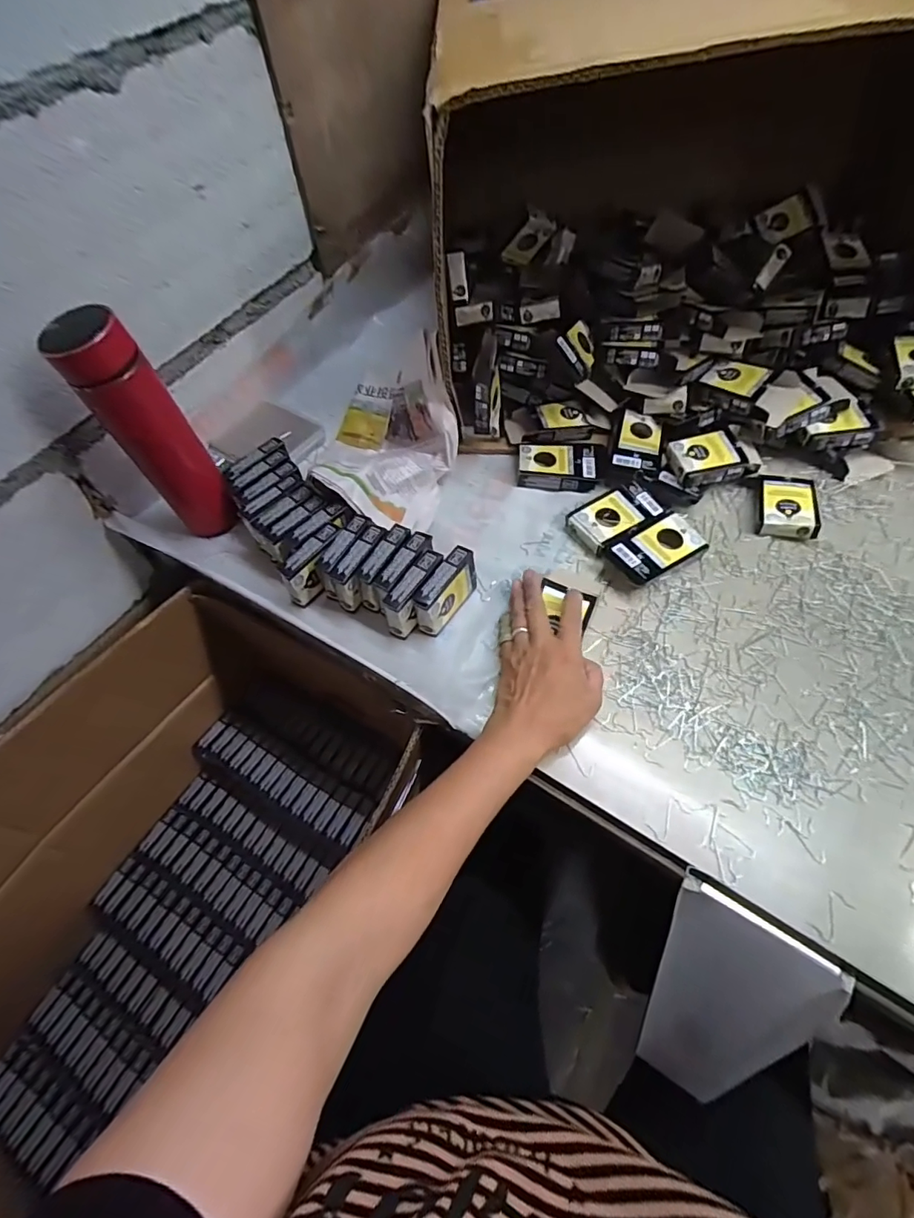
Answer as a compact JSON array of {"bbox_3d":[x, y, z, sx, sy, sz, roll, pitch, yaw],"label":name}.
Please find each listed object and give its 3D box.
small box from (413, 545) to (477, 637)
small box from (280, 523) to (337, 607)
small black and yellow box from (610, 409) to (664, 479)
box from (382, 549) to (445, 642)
[{"bbox_3d":[-0.009,-0.016,0.488,0.023,0.051,0.075,28,65,18],"label":"small box"},{"bbox_3d":[-0.140,-0.043,0.511,0.025,0.051,0.073,32,66,20],"label":"small box"},{"bbox_3d":[0.208,-0.189,0.591,0.051,0.014,0.090,13,61,11],"label":"small black and yellow box"},{"bbox_3d":[-0.038,-0.014,0.487,0.022,0.050,0.075,29,65,19],"label":"box"}]

